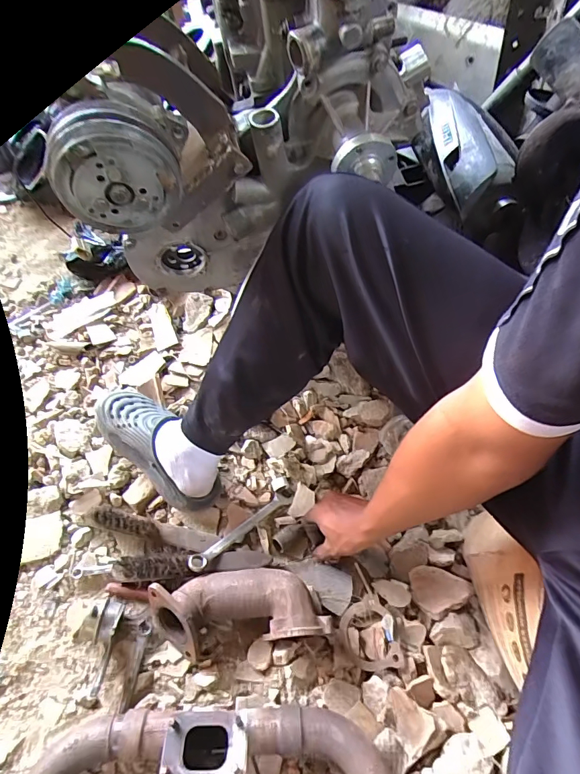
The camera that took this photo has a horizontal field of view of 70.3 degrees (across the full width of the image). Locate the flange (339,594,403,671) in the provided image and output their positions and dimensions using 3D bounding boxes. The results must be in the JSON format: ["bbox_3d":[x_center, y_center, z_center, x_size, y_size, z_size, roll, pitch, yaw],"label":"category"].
[{"bbox_3d":[0.111,0.346,0.582,0.077,0.015,0.090,-6,52,-8],"label":"flange"}]

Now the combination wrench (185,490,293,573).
[{"bbox_3d":[-0.076,0.231,0.672,0.204,0.016,0.026,-27,61,-39],"label":"combination wrench"}]

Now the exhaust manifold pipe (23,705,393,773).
[{"bbox_3d":[-0.095,0.441,0.477,0.427,0.104,0.105,-1,54,0],"label":"exhaust manifold pipe"}]

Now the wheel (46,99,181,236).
[{"bbox_3d":[-0.176,-0.213,0.417,0.117,0.123,0.032,-16,56,-11],"label":"wheel"}]

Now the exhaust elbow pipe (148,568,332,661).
[{"bbox_3d":[-0.074,0.309,0.578,0.236,0.085,0.103,-8,55,-5],"label":"exhaust elbow pipe"}]

